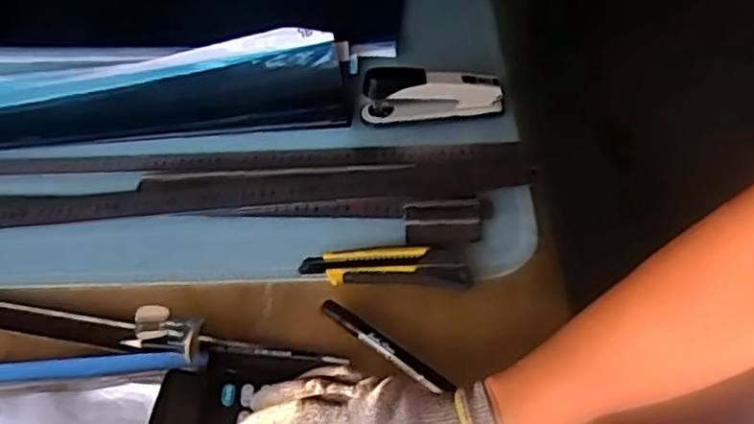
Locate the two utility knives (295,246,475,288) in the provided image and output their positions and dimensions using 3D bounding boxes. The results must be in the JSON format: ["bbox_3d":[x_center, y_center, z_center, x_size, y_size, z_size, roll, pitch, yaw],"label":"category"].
[{"bbox_3d":[0.007,0.051,0.596,0.146,0.023,0.040,0,48,5],"label":"two utility knives"}]

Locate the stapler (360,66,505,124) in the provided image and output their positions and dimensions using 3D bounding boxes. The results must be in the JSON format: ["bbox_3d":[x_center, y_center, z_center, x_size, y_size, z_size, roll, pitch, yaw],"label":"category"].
[{"bbox_3d":[0.059,-0.127,0.724,0.148,0.058,0.025,-3,48,2],"label":"stapler"}]

